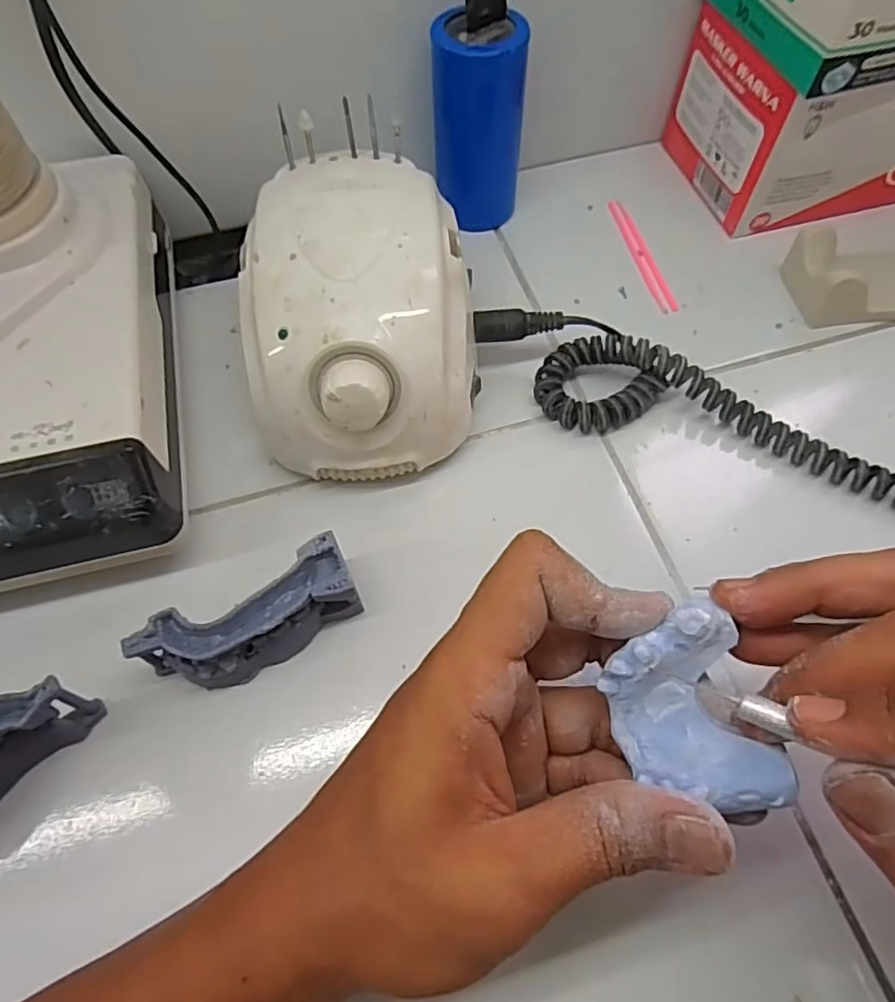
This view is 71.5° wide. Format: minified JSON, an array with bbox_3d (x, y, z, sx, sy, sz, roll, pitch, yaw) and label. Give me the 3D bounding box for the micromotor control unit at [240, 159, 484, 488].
[{"bbox_3d":[-0.038,-0.085,0.297,0.100,0.084,0.135,-5,62,-2],"label":"micromotor control unit"}]

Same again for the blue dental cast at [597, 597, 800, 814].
[{"bbox_3d":[0.071,0.064,0.182,0.036,0.027,0.056,-18,63,-9],"label":"blue dental cast"}]

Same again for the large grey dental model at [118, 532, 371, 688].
[{"bbox_3d":[-0.079,0.052,0.257,0.086,0.036,0.030,-27,65,-13],"label":"large grey dental model"}]

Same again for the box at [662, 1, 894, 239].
[{"bbox_3d":[0.245,-0.238,0.362,0.185,0.101,0.104,-16,63,-8],"label":"box"}]

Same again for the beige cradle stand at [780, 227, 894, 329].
[{"bbox_3d":[0.237,-0.131,0.349,0.089,0.034,0.061,-7,62,-3],"label":"beige cradle stand"}]

